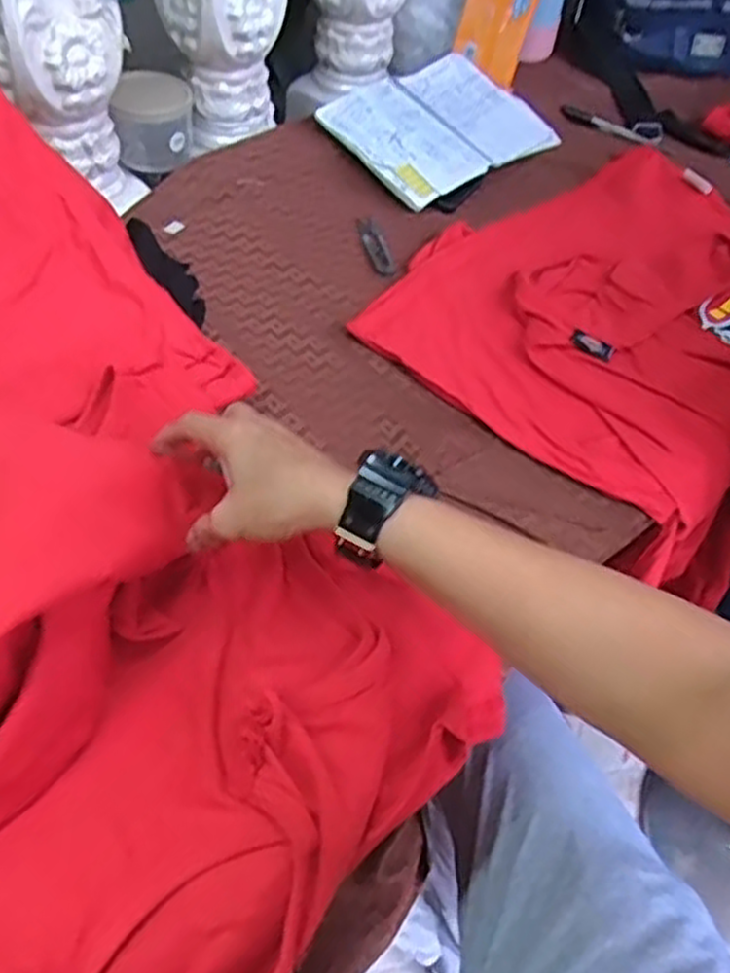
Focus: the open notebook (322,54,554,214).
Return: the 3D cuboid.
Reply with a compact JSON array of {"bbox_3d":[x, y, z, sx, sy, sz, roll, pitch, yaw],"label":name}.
[{"bbox_3d":[0.086,-0.443,0.924,0.252,0.022,0.200,-33,74,-28],"label":"open notebook"}]

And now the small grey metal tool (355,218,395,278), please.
[{"bbox_3d":[0.012,-0.253,0.811,0.022,0.004,0.098,-9,53,-13],"label":"small grey metal tool"}]

